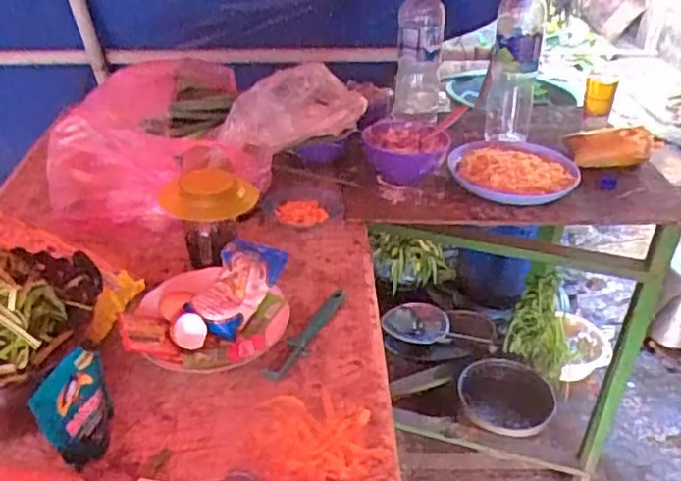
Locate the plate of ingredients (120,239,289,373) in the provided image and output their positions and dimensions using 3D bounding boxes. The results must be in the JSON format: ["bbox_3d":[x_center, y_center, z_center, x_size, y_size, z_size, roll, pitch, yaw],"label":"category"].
[{"bbox_3d":[-0.158,0.085,0.794,0.194,0.064,0.180,1,34,0],"label":"plate of ingredients"}]

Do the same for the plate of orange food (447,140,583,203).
[{"bbox_3d":[0.301,-0.125,1.147,0.228,0.035,0.175,-5,33,-11],"label":"plate of orange food"}]

